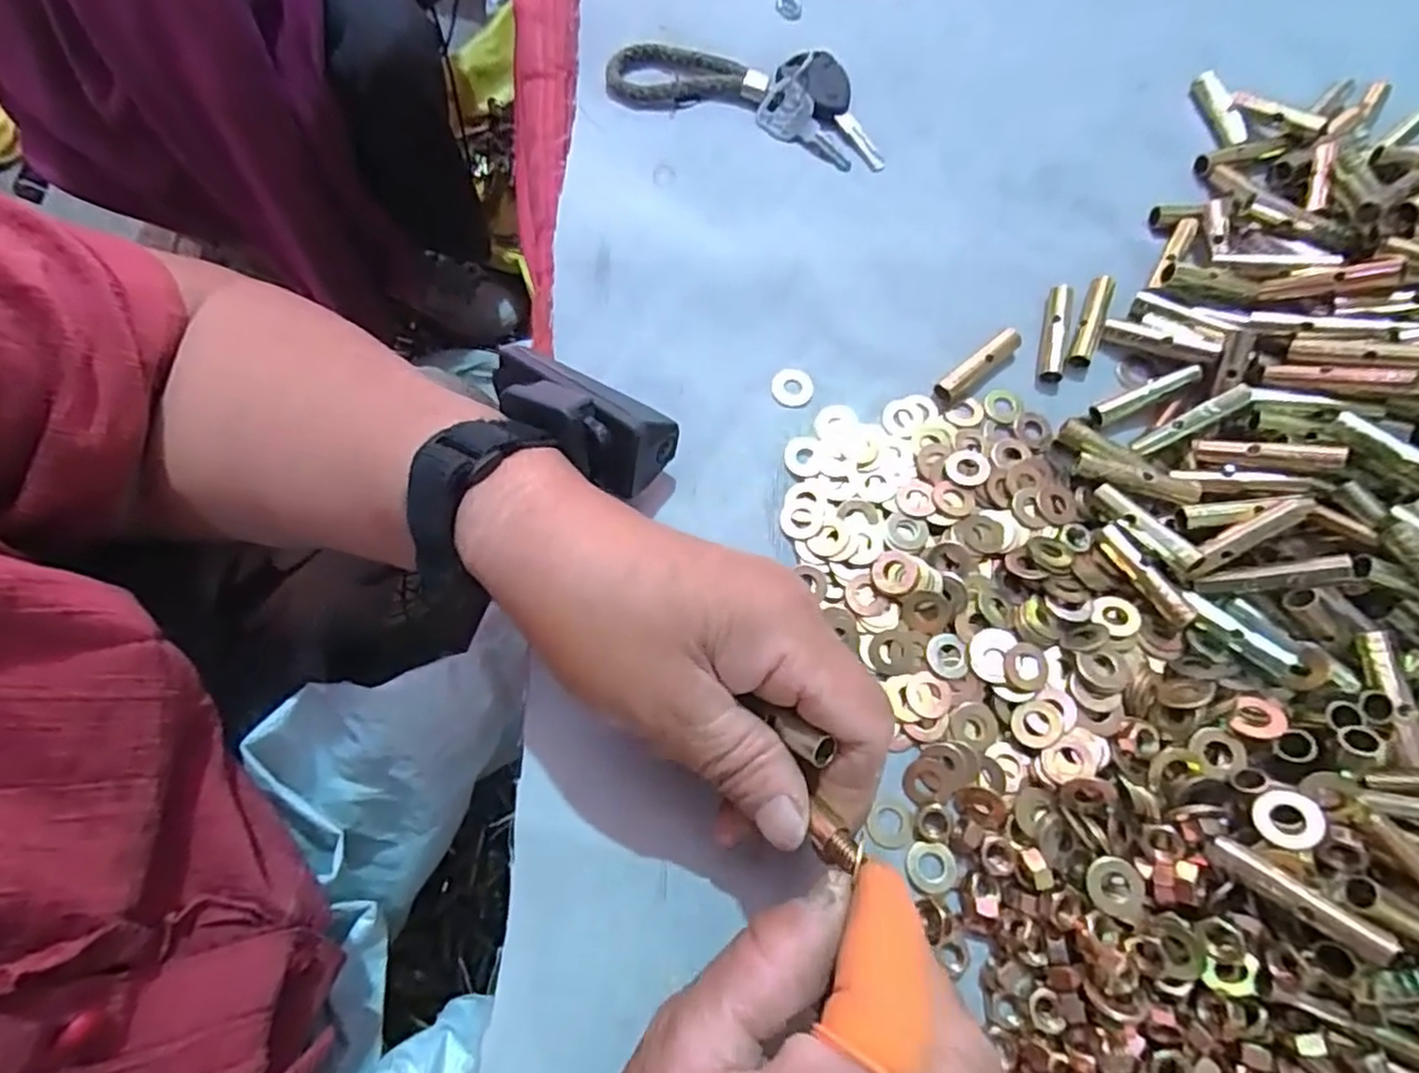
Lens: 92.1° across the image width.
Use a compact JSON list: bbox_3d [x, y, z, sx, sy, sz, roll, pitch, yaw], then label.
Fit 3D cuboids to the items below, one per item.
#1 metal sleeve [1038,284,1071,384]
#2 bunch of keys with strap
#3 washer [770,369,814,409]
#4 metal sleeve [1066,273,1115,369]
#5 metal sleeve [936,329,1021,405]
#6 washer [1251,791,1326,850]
[{"bbox_3d":[0.149,-0.088,0.294,0.009,0.008,0.044,11,72,4],"label":"metal sleeve"},{"bbox_3d":[0.020,-0.221,0.332,0.137,0.012,0.055,18,72,7],"label":"bunch of keys with strap"},{"bbox_3d":[0.035,-0.063,0.288,0.017,0.004,0.018,8,71,3],"label":"washer"},{"bbox_3d":[0.165,-0.093,0.295,0.010,0.007,0.045,21,73,8],"label":"metal sleeve"},{"bbox_3d":[0.114,-0.072,0.288,0.044,0.009,0.010,-38,75,-11],"label":"metal sleeve"},{"bbox_3d":[0.173,0.085,0.205,0.016,0.004,0.016,-19,52,26],"label":"washer"}]

